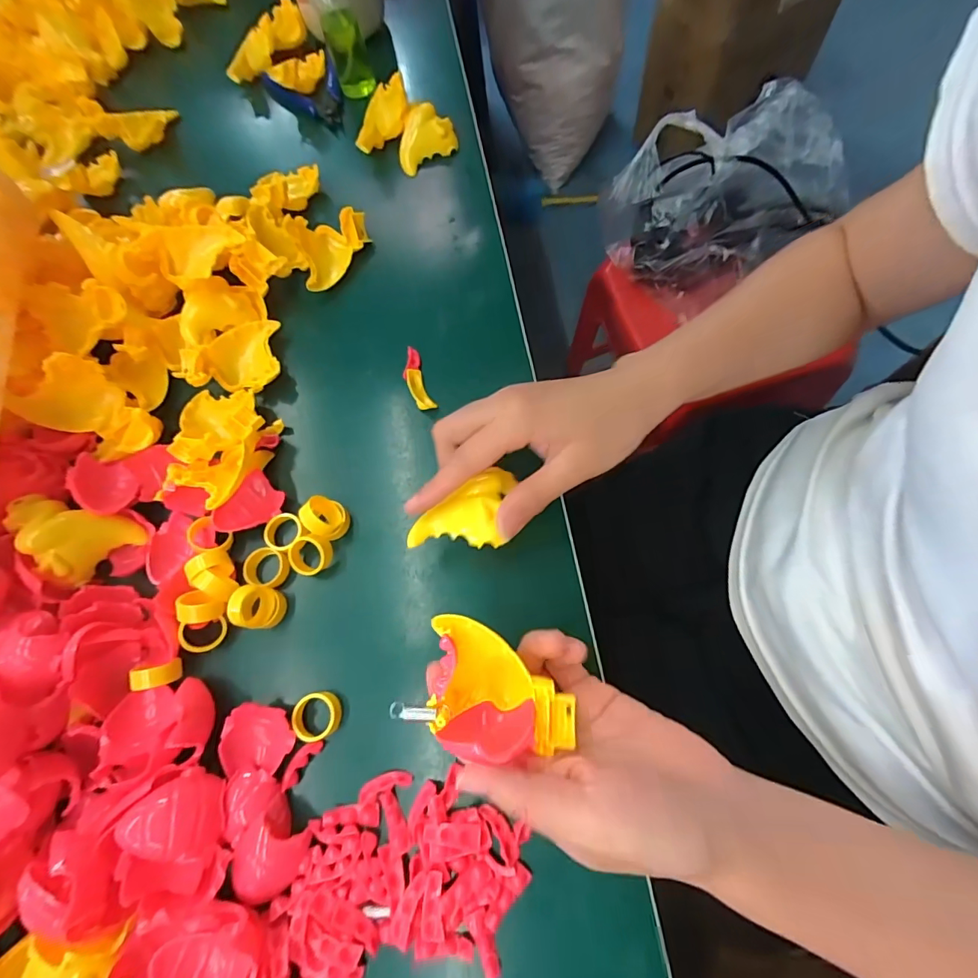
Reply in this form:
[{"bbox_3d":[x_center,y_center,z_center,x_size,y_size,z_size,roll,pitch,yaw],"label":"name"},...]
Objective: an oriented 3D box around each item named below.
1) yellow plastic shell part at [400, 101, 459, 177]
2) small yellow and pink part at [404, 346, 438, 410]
[{"bbox_3d":[-0.061,-0.323,0.421,0.056,0.028,0.042,-33,71,-5],"label":"yellow plastic shell part"},{"bbox_3d":[-0.053,-0.081,0.337,0.015,0.013,0.051,-21,71,-1],"label":"small yellow and pink part"}]

